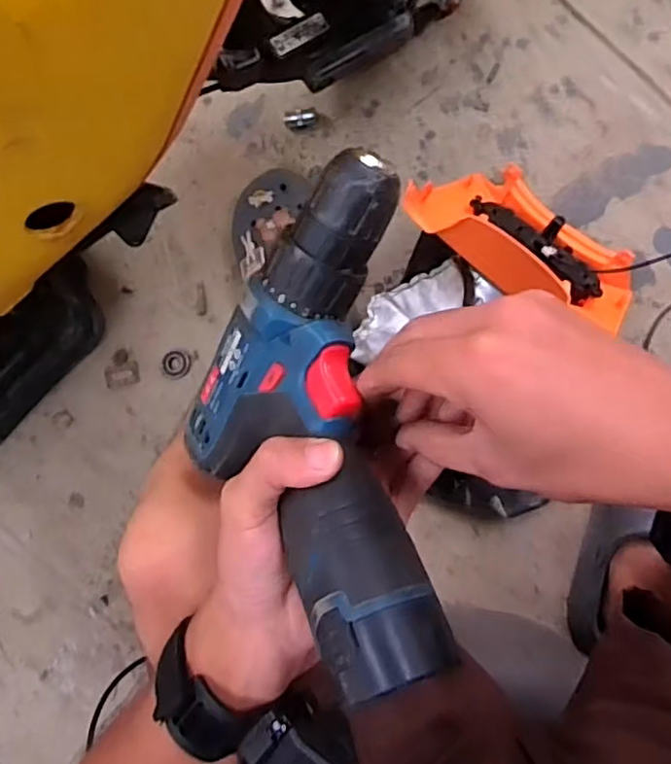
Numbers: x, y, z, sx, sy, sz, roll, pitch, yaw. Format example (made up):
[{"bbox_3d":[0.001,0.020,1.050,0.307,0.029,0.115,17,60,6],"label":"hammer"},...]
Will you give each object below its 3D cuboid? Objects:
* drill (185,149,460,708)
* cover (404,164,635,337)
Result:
[{"bbox_3d":[-0.016,0.025,0.289,0.120,0.085,0.209,-12,73,6],"label":"drill"},{"bbox_3d":[0.205,-0.145,0.671,0.236,0.144,0.132,42,91,7],"label":"cover"}]

